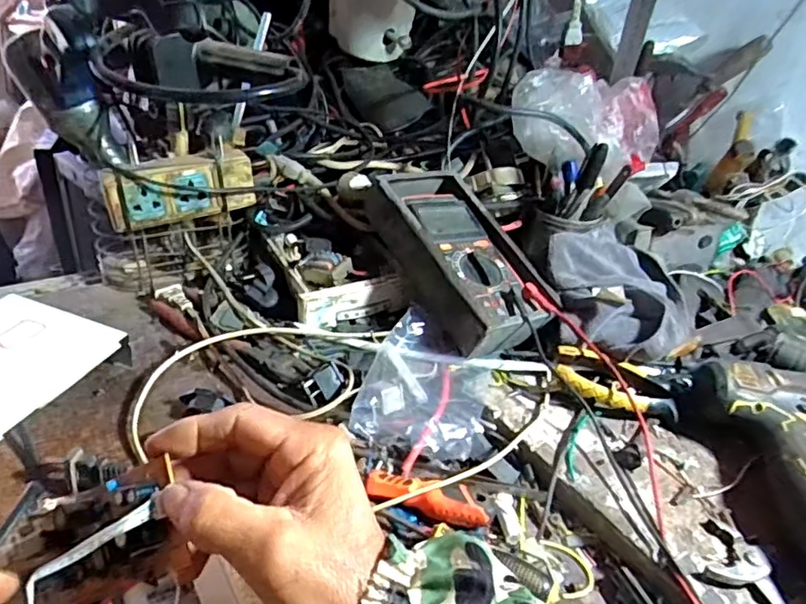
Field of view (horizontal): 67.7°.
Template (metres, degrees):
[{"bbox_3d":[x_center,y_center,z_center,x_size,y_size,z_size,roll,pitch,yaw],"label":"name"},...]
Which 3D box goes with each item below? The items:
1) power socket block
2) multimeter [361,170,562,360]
[{"bbox_3d":[-0.214,-0.112,0.578,0.133,0.059,0.034,-14,39,-28],"label":"power socket block"},{"bbox_3d":[0.051,-0.052,0.609,0.116,0.057,0.235,-12,55,-34],"label":"multimeter"}]

